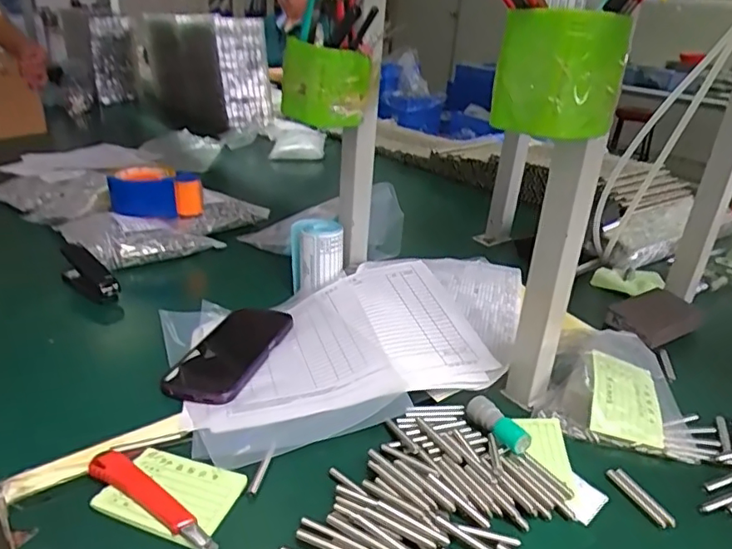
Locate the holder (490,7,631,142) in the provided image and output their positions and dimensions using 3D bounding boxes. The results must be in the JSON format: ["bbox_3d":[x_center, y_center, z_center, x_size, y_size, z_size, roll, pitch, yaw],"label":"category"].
[{"bbox_3d":[0.136,-0.143,0.400,0.068,0.079,0.073,-19,34,-38],"label":"holder"}]

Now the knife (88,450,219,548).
[{"bbox_3d":[-0.159,0.171,0.426,0.133,0.010,0.025,20,31,26],"label":"knife"}]

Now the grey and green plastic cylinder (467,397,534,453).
[{"bbox_3d":[0.119,0.136,0.513,0.018,0.017,0.069,-12,32,-30],"label":"grey and green plastic cylinder"}]

